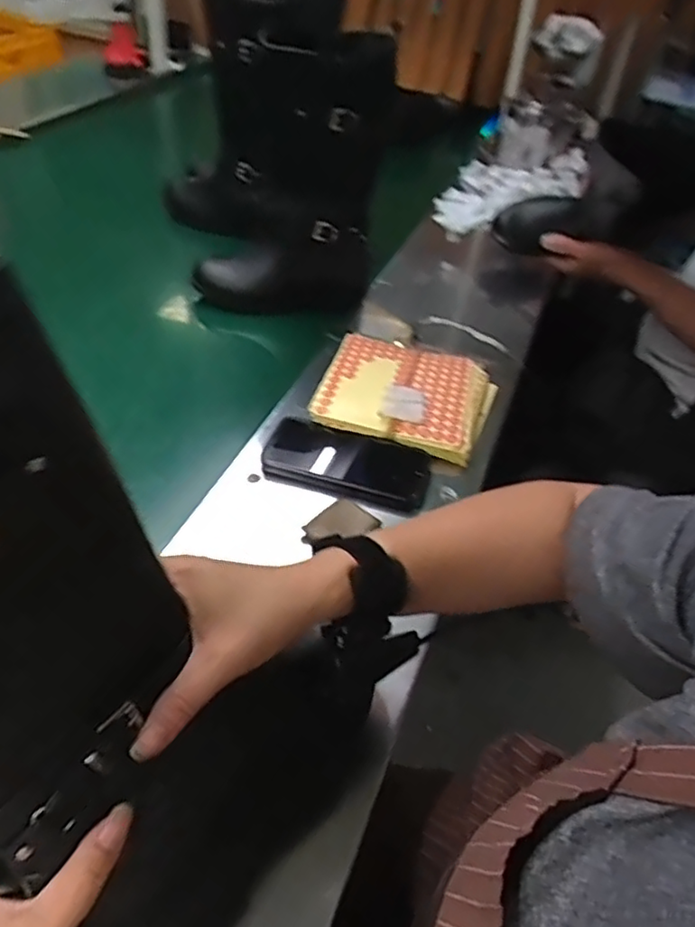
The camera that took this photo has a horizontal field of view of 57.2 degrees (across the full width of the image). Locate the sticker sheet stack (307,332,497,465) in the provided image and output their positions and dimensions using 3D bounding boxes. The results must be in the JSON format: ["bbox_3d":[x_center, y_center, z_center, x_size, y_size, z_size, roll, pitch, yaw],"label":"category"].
[{"bbox_3d":[0.069,-0.084,0.741,0.190,0.031,0.173,14,44,7],"label":"sticker sheet stack"}]

